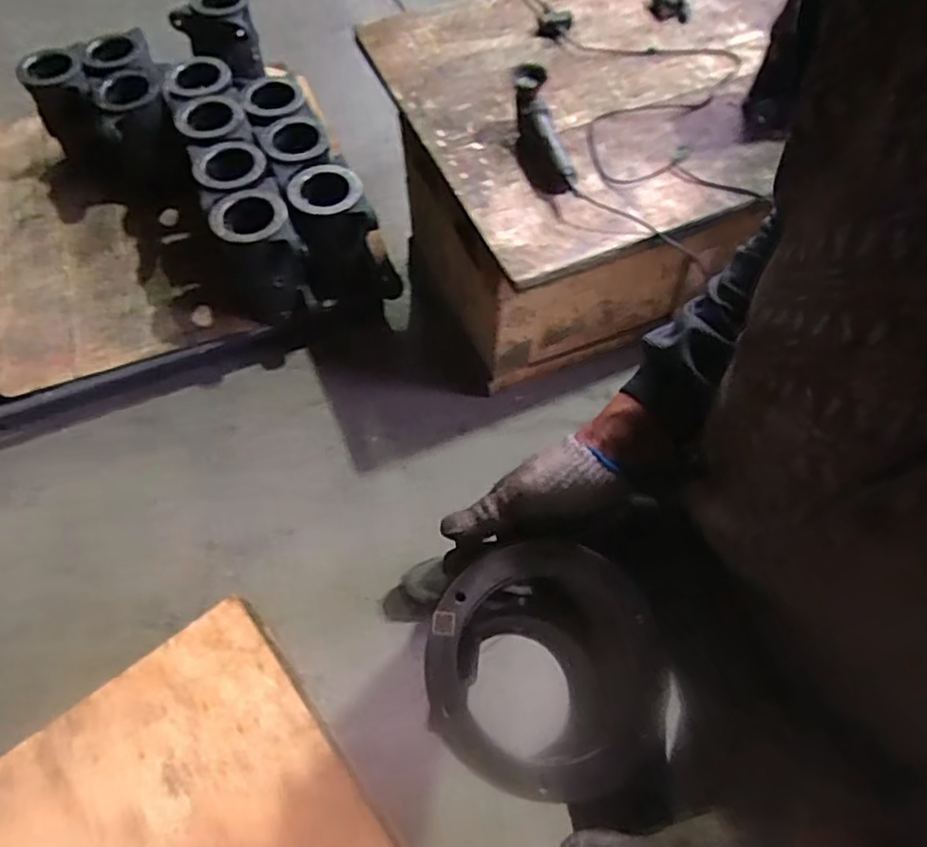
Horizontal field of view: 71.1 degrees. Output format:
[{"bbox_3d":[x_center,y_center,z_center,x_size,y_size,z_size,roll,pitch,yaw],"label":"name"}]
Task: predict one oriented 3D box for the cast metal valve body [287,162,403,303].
[{"bbox_3d":[-0.296,-0.461,1.615,0.226,0.312,0.199,-18,62,-11],"label":"cast metal valve body"}]

